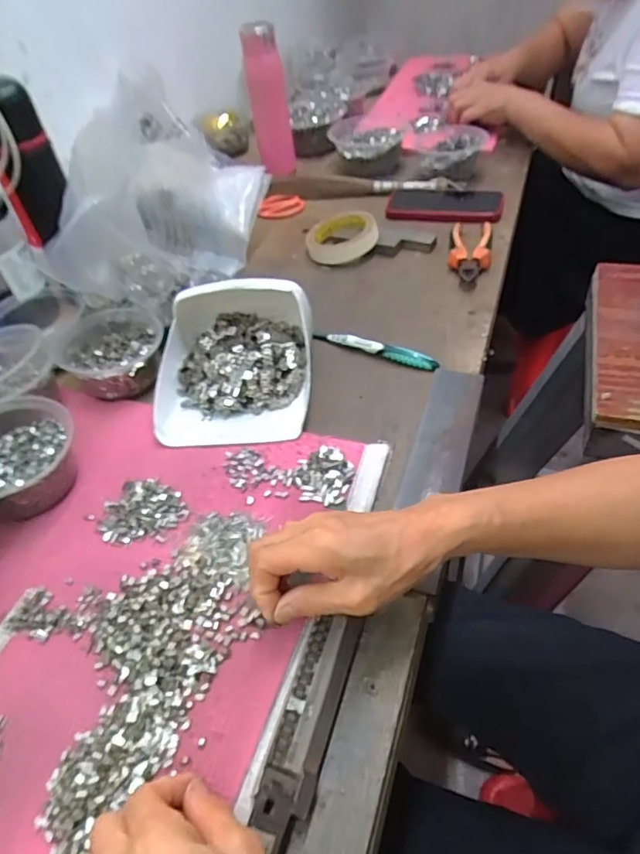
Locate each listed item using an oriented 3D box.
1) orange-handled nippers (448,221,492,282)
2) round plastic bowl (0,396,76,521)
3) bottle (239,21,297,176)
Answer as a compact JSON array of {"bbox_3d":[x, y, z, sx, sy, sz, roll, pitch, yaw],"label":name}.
[{"bbox_3d":[0.198,-0.233,0.713,0.051,0.031,0.137,6,47,14],"label":"orange-handled nippers"},{"bbox_3d":[-0.275,0.025,0.498,0.118,0.061,0.104,31,58,32],"label":"round plastic bowl"},{"bbox_3d":[-0.090,-0.571,0.959,0.069,0.288,0.050,0,70,4],"label":"bottle"}]

